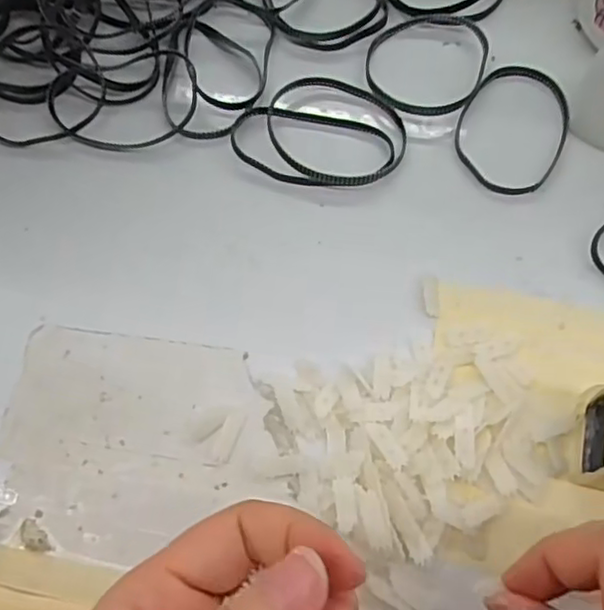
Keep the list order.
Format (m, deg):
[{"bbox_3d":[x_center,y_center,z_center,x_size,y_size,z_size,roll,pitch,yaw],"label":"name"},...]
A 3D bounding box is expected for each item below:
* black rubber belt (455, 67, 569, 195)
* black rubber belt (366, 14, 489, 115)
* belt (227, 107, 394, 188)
[{"bbox_3d":[0.095,-0.081,0.293,0.048,0.004,0.067,23,72,10],"label":"black rubber belt"},{"bbox_3d":[0.059,-0.117,0.308,0.056,0.006,0.065,11,70,6],"label":"black rubber belt"},{"bbox_3d":[0.004,-0.071,0.292,0.074,0.005,0.035,7,70,5],"label":"belt"}]

